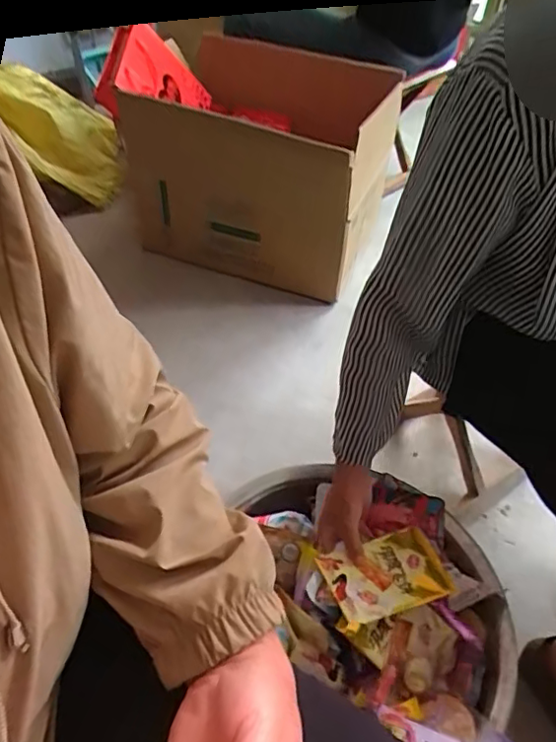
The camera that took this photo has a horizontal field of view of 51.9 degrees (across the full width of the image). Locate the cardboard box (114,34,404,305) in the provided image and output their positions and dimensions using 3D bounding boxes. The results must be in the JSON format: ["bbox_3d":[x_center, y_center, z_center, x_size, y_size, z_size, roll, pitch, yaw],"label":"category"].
[{"bbox_3d":[-0.035,-0.491,1.354,0.609,0.500,0.339,20,50,15],"label":"cardboard box"}]

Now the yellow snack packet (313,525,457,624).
[{"bbox_3d":[0.139,0.260,0.736,0.148,0.021,0.104,-12,50,-14],"label":"yellow snack packet"}]

